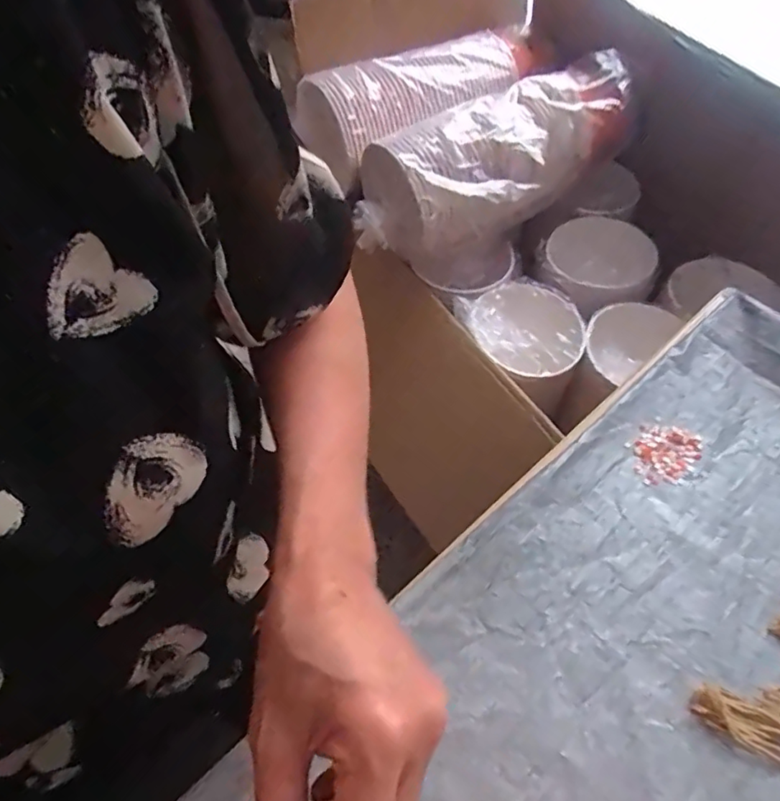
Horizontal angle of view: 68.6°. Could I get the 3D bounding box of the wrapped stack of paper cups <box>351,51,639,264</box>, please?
[{"bbox_3d":[0.162,-0.338,0.808,0.426,0.175,0.147,-28,57,-1],"label":"wrapped stack of paper cups"}]

